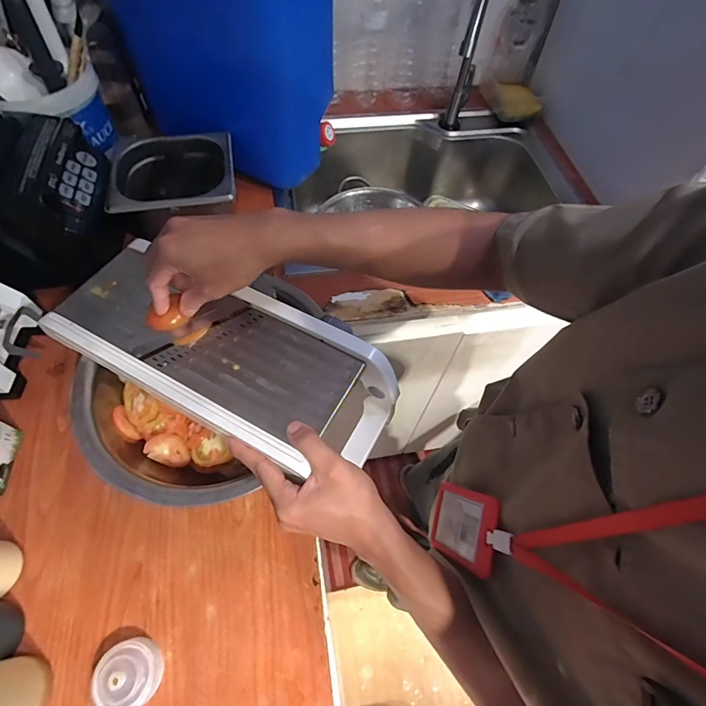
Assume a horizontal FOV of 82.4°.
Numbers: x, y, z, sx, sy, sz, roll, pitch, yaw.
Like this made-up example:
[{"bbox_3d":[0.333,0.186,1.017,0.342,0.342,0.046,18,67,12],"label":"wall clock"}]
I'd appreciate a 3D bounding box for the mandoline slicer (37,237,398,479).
[{"bbox_3d":[-0.133,0.010,0.426,0.356,0.101,0.162,21,61,3],"label":"mandoline slicer"}]

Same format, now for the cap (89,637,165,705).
[{"bbox_3d":[-0.206,0.293,0.366,0.055,0.032,0.053,1,60,-2],"label":"cap"}]

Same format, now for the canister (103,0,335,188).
[{"bbox_3d":[-0.189,-0.511,0.584,0.309,0.373,0.204,39,66,18],"label":"canister"}]

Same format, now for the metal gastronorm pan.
[{"bbox_3d":[-0.267,-0.251,0.628,0.175,0.090,0.159,-8,61,-8],"label":"metal gastronorm pan"}]

